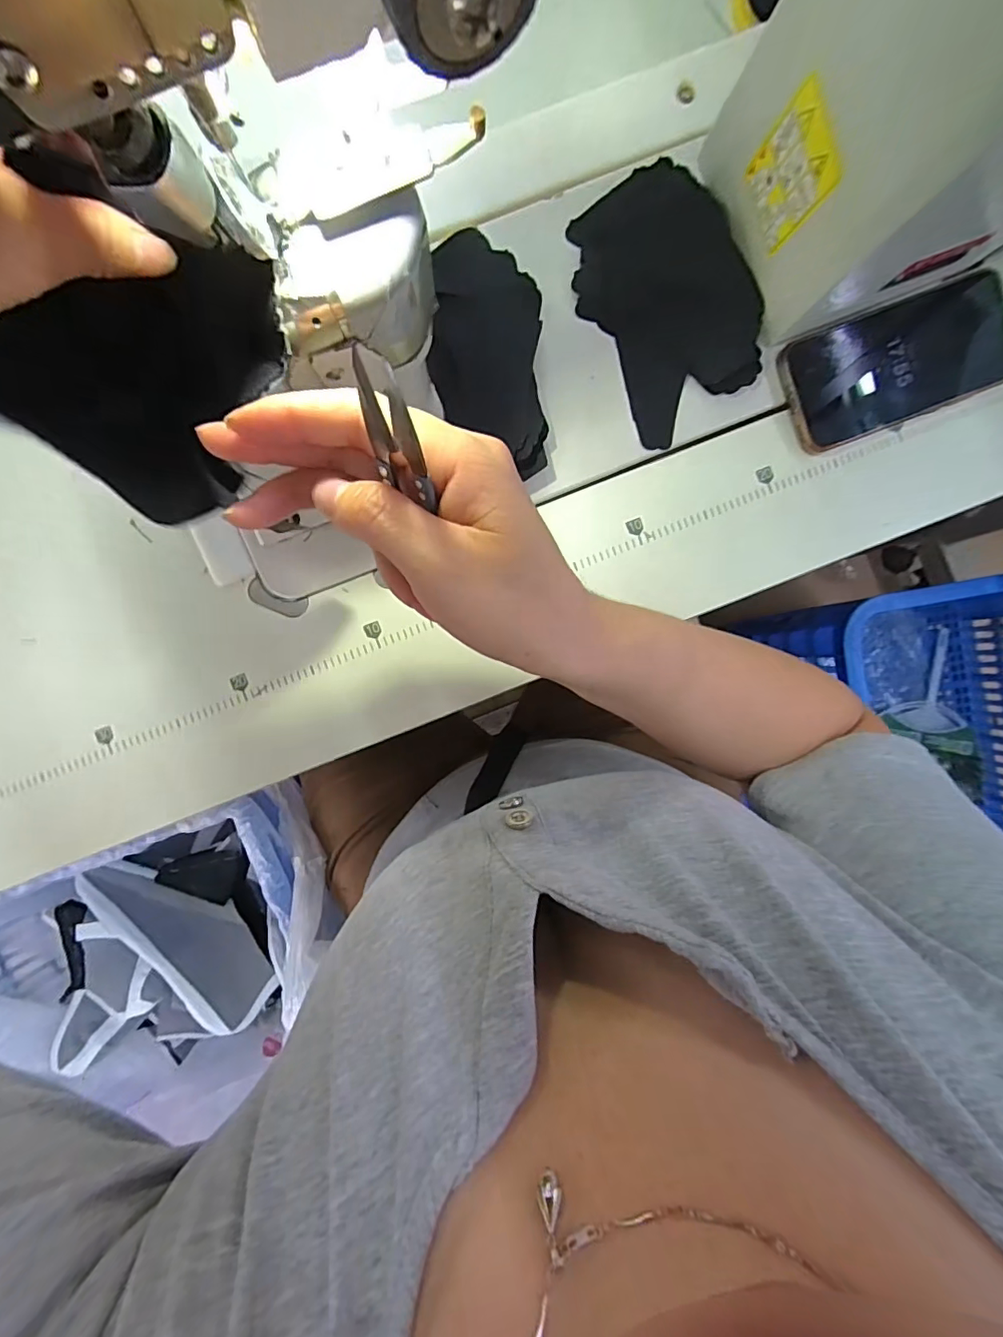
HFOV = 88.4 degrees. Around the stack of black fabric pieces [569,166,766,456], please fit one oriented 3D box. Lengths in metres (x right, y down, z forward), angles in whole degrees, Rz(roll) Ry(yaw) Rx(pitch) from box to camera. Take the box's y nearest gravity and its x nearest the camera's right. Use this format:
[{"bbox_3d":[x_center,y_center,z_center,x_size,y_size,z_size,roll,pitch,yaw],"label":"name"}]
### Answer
[{"bbox_3d":[0.108,-0.244,0.342,0.097,0.025,0.146,-31,90,-1],"label":"stack of black fabric pieces"}]

